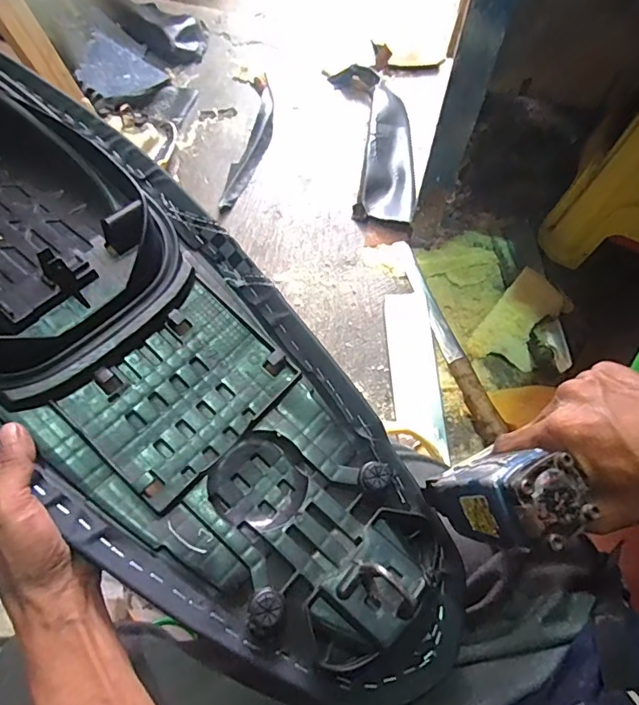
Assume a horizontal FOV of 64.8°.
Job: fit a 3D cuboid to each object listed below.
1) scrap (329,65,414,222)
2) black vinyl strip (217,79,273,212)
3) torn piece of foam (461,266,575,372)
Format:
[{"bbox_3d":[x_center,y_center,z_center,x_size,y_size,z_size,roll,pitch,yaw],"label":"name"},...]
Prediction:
[{"bbox_3d":[0.120,-0.444,1.037,0.135,0.055,0.423,-4,64,-5],"label":"scrap"},{"bbox_3d":[-0.139,-0.441,1.048,0.063,0.025,0.371,9,64,1],"label":"black vinyl strip"},{"bbox_3d":[0.346,-0.054,0.859,0.108,0.042,0.197,37,68,14],"label":"torn piece of foam"}]

